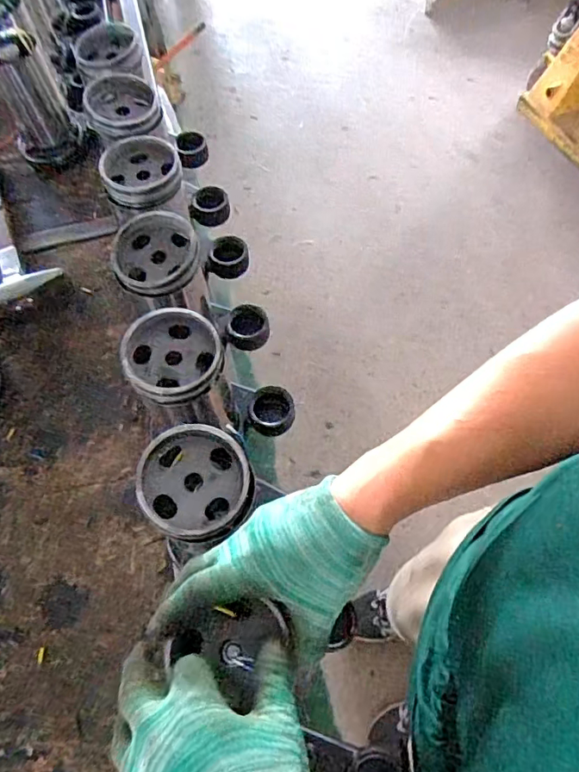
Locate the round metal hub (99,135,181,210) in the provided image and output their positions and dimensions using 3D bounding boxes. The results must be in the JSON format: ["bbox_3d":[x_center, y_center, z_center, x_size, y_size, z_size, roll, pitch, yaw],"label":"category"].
[{"bbox_3d":[-0.170,-0.246,0.596,0.086,0.026,0.090,-1,63,2],"label":"round metal hub"}]

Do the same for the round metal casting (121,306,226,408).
[{"bbox_3d":[-0.106,-0.028,0.479,0.085,0.032,0.087,-1,63,2],"label":"round metal casting"}]

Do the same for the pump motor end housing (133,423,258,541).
[{"bbox_3d":[-0.077,0.080,0.424,0.089,0.038,0.091,-1,63,2],"label":"pump motor end housing"}]

